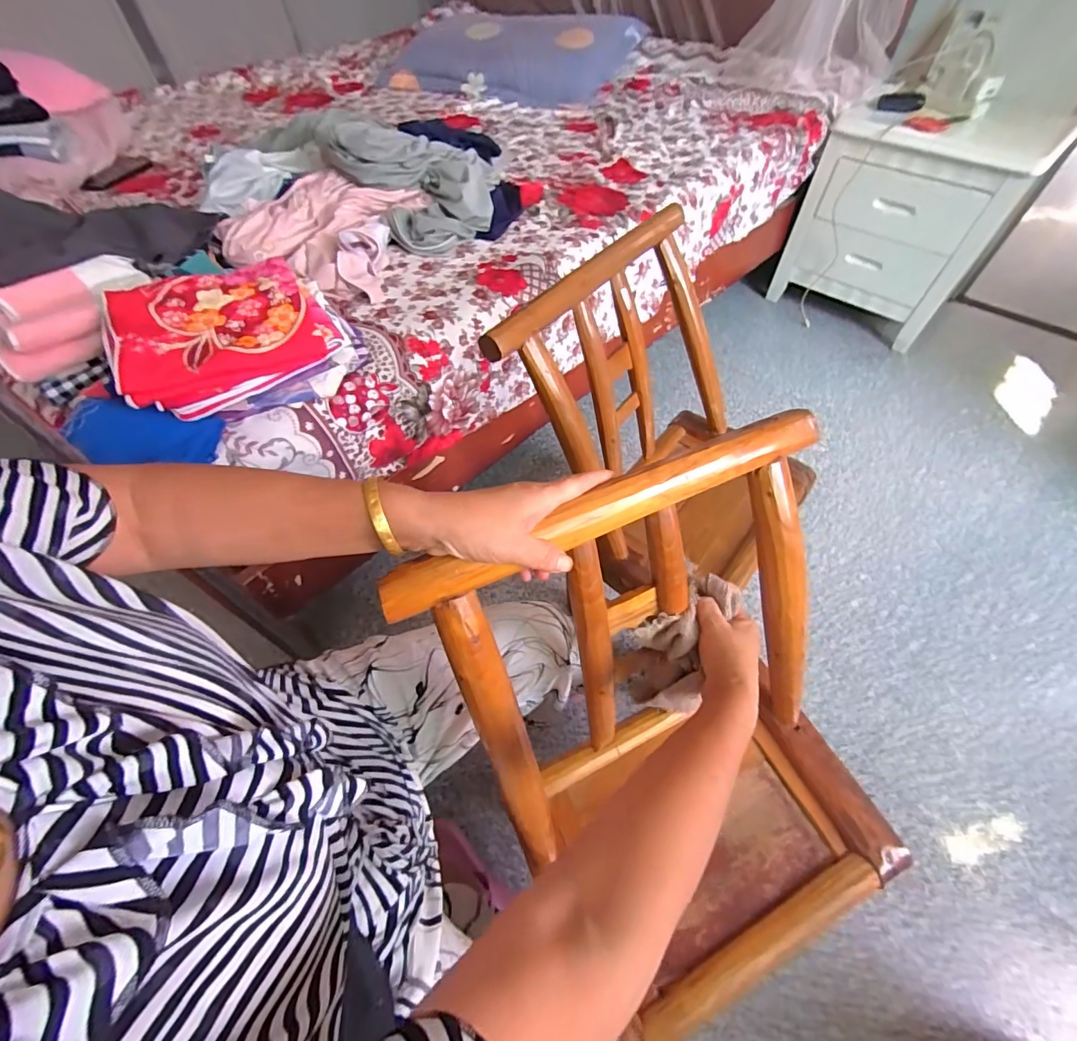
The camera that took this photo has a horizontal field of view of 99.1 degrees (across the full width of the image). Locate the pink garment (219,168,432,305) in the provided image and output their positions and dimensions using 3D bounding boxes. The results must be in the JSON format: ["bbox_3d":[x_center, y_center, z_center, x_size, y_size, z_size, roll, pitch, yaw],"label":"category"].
[{"bbox_3d":[-0.382,-0.503,0.805,0.296,0.091,0.277,7,56,7],"label":"pink garment"}]

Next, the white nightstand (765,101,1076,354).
[{"bbox_3d":[1.037,-0.862,1.304,0.333,0.436,0.459,-39,63,-21],"label":"white nightstand"}]

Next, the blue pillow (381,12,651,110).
[{"bbox_3d":[-0.103,-1.372,1.350,0.704,0.120,0.358,18,58,14],"label":"blue pillow"}]

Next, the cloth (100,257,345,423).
[{"bbox_3d":[-0.383,-0.232,0.566,0.232,0.083,0.154,-27,59,-15],"label":"cloth"}]

